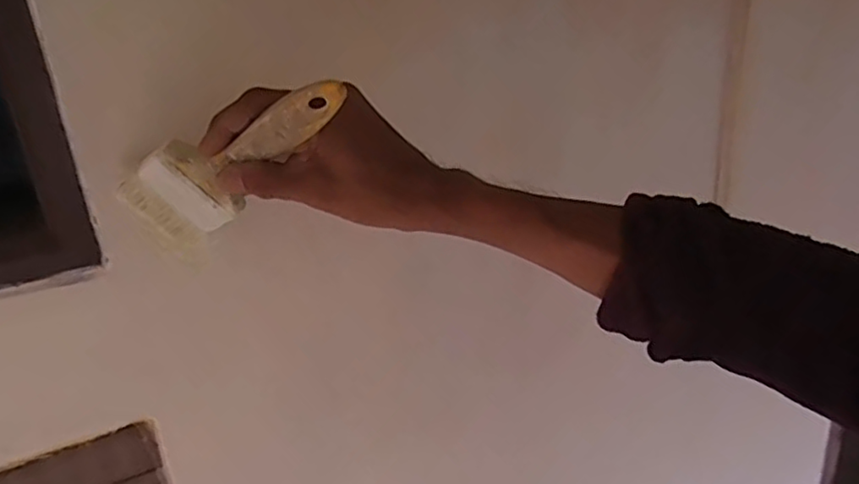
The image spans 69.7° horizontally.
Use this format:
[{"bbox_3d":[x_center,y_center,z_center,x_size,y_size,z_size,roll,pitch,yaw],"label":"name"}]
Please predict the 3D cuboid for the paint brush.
[{"bbox_3d":[-0.121,-0.042,0.369,0.201,0.062,0.028,-24,7,38],"label":"paint brush"}]

